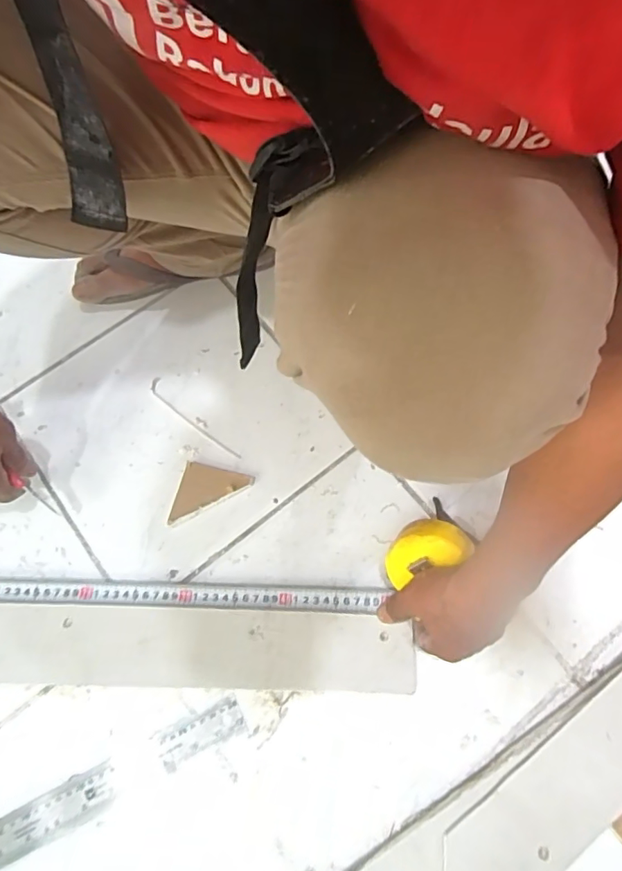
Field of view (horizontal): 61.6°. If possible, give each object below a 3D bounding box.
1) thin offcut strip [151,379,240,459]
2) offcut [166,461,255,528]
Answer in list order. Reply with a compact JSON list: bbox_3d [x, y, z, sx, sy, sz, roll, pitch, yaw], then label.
[{"bbox_3d":[-0.131,-0.017,0.584,0.137,0.006,0.015,40,76,14],"label":"thin offcut strip"},{"bbox_3d":[-0.105,0.066,0.549,0.074,0.013,0.068,11,71,5],"label":"offcut"}]

